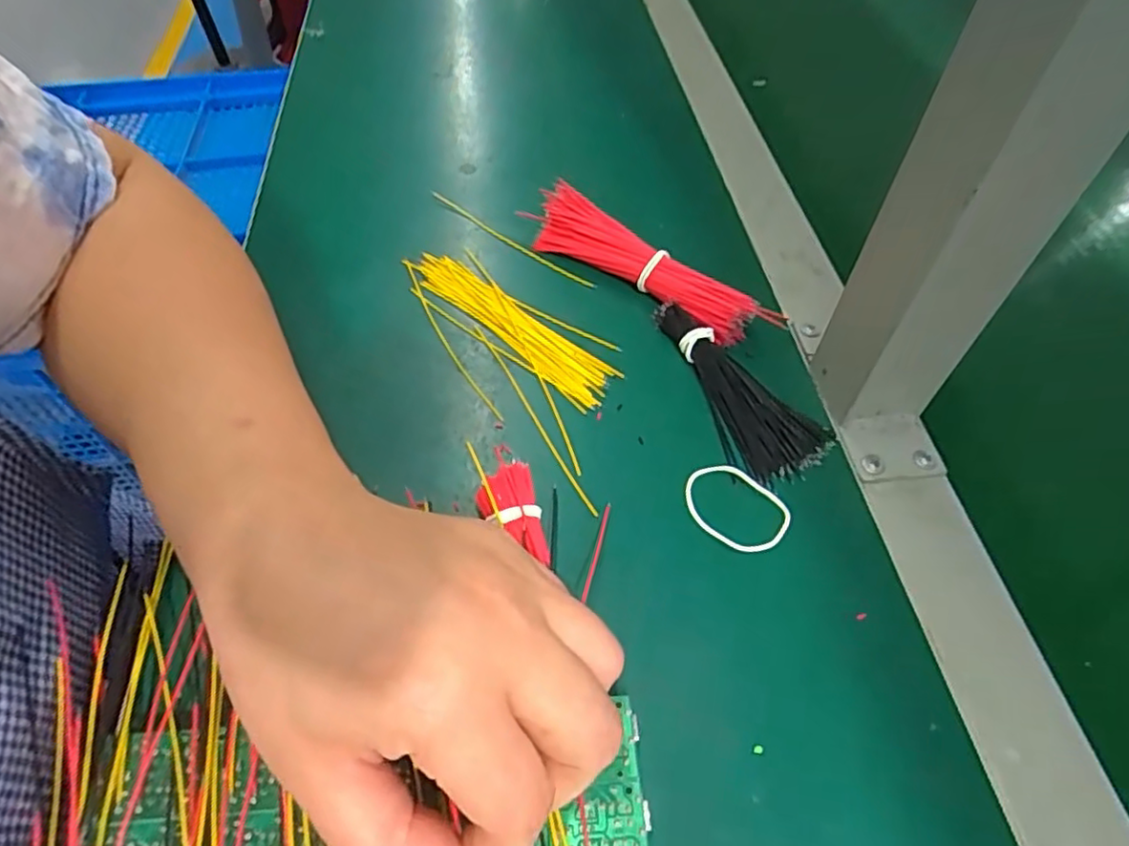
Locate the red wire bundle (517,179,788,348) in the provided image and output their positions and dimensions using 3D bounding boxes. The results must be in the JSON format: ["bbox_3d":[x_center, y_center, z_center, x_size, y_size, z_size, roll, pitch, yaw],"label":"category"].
[{"bbox_3d":[0.040,-0.086,0.352,0.150,0.023,0.034,33,61,22],"label":"red wire bundle"}]

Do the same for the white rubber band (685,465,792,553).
[{"bbox_3d":[0.072,0.035,0.277,0.045,0.004,0.034,27,59,19],"label":"white rubber band"}]

